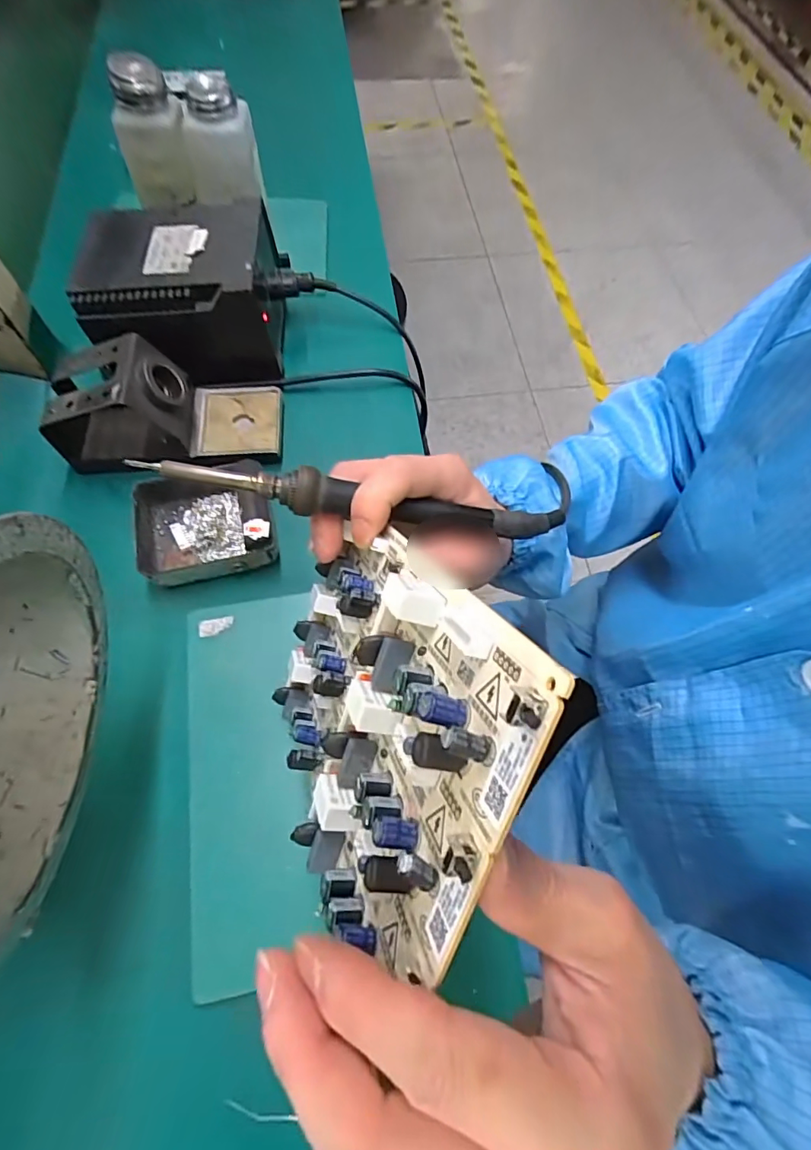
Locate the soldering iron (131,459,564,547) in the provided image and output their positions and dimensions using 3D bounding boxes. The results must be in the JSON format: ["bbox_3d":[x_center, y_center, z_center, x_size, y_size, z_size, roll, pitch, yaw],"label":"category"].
[{"bbox_3d":[-0.038,-0.038,0.230,0.166,0.021,0.021,9,65,-8],"label":"soldering iron"}]

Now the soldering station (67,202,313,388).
[{"bbox_3d":[-0.170,-0.242,0.415,0.149,0.081,0.138,4,66,0],"label":"soldering station"}]

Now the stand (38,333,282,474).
[{"bbox_3d":[-0.183,-0.132,0.380,0.163,0.075,0.075,-3,66,-3],"label":"stand"}]

